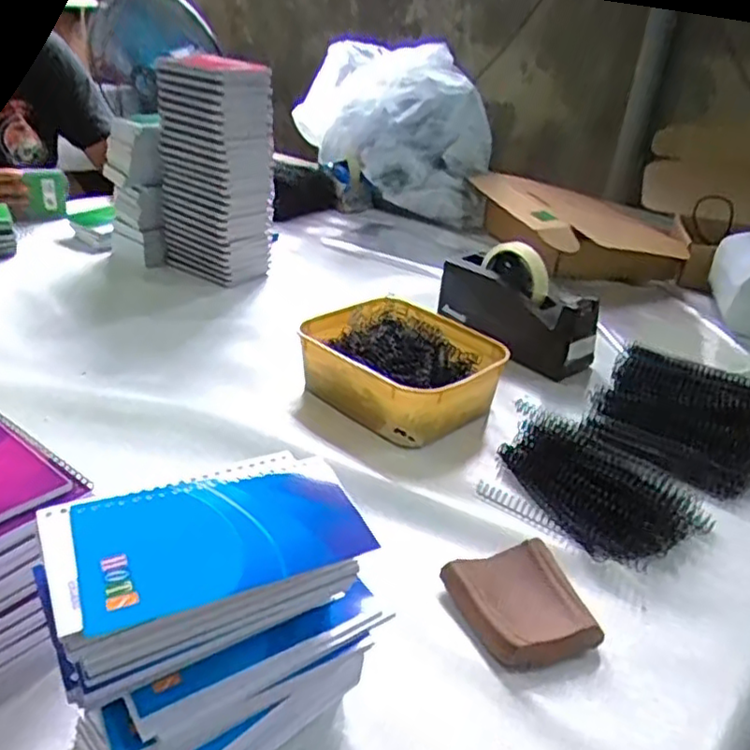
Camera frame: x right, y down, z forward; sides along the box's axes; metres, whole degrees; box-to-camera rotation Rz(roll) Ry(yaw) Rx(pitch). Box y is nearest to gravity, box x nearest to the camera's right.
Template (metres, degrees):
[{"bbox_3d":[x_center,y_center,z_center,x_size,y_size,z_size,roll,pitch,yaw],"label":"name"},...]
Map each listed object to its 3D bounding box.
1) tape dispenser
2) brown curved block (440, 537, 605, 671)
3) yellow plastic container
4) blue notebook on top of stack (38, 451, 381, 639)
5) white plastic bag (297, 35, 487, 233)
[{"bbox_3d":[0.176,-0.092,0.828,0.075,0.111,0.199,-17,35,-35],"label":"tape dispenser"},{"bbox_3d":[0.105,0.160,0.467,0.083,0.021,0.094,-9,31,-25],"label":"brown curved block"},{"bbox_3d":[0.025,-0.011,0.714,0.204,0.064,0.161,27,35,35],"label":"yellow plastic container"},{"bbox_3d":[-0.079,0.073,0.317,0.136,0.008,0.092,-11,32,-28],"label":"blue notebook on top of stack"},{"bbox_3d":[0.036,-0.465,1.259,0.351,0.266,0.290,3,28,-5],"label":"white plastic bag"}]

